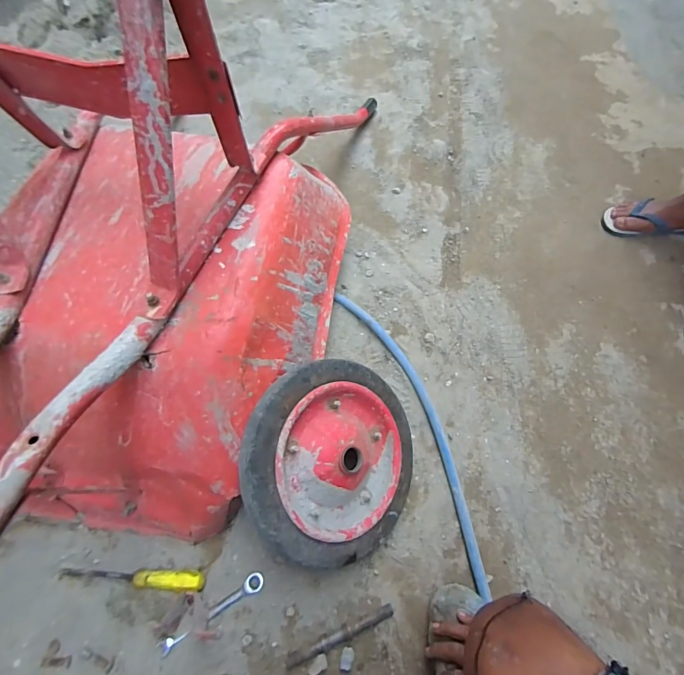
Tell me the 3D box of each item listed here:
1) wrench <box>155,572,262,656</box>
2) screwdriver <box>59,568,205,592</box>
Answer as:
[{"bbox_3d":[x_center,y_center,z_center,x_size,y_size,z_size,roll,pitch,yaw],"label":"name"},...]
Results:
[{"bbox_3d":[-0.194,0.412,0.584,0.163,0.010,0.027,-28,66,-17],"label":"wrench"},{"bbox_3d":[-0.322,0.367,0.595,0.215,0.027,0.024,4,61,0],"label":"screwdriver"}]

